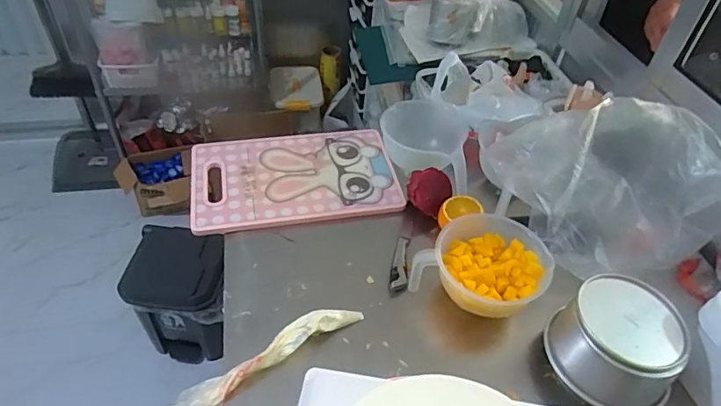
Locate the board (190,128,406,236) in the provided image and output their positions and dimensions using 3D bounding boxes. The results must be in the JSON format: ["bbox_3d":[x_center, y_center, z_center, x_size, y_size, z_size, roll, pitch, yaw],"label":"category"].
[{"bbox_3d":[-0.117,-0.048,0.899,0.353,0.019,0.223,-6,46,-11],"label":"board"}]

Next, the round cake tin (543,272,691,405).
[{"bbox_3d":[0.326,0.173,0.636,0.146,0.083,0.145,3,45,-3],"label":"round cake tin"}]

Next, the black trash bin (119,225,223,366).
[{"bbox_3d":[-0.481,0.258,1.377,0.252,0.346,0.251,0,45,-6],"label":"black trash bin"}]

